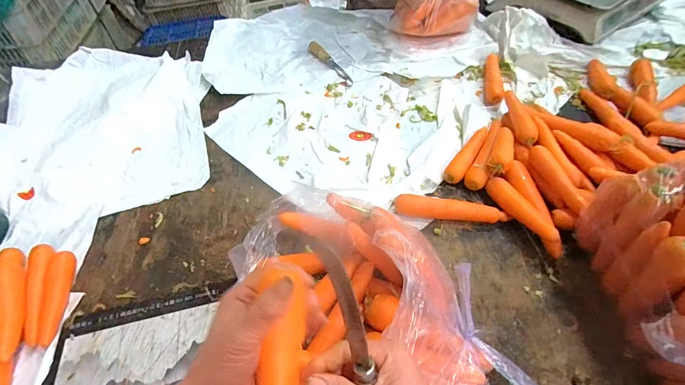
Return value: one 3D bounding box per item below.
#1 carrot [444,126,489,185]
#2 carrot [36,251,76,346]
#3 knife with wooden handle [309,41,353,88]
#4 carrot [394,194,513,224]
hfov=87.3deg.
[{"bbox_3d":[0.239,-0.075,0.682,0.032,0.027,0.161,27,61,22],"label":"carrot"},{"bbox_3d":[-0.461,0.165,0.580,0.030,0.026,0.150,-13,54,-3],"label":"carrot"},{"bbox_3d":[-0.026,-0.327,0.901,0.027,0.028,0.187,-30,57,-15],"label":"knife with wooden handle"},{"bbox_3d":[0.184,0.029,0.613,0.181,0.030,0.031,4,55,8],"label":"carrot"}]

